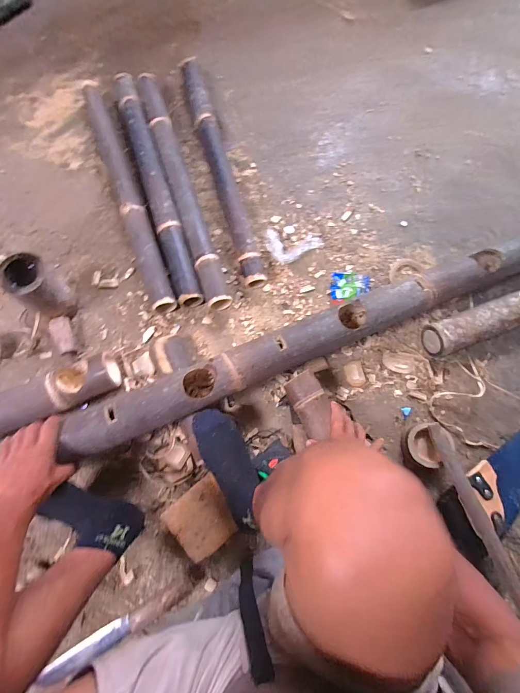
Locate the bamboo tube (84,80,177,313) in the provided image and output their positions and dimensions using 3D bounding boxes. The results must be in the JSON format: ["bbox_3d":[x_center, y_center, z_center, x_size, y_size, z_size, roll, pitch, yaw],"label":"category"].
[{"bbox_3d":[-0.350,-0.407,0.827,0.065,0.072,0.707,-20,75,-6],"label":"bamboo tube"}]

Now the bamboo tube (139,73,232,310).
[{"bbox_3d":[-0.211,-0.436,0.841,0.062,0.056,0.740,-18,75,-6],"label":"bamboo tube"}]

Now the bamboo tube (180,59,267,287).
[{"bbox_3d":[-0.109,-0.493,0.860,0.066,0.053,0.734,-16,75,-5],"label":"bamboo tube"}]

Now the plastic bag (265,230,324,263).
[{"bbox_3d":[0.089,-0.252,0.808,0.141,0.042,0.085,-6,74,-3],"label":"plastic bag"}]

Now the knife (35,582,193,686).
[{"bbox_3d":[-0.258,0.519,0.585,0.282,0.036,0.031,-29,77,-9],"label":"knife"}]

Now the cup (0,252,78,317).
[{"bbox_3d":[-0.468,-0.126,0.707,0.104,0.146,0.081,42,78,10],"label":"cup"}]

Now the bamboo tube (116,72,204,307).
[{"bbox_3d":[-0.274,-0.429,0.842,0.071,0.051,0.711,-18,75,-6],"label":"bamboo tube"}]

